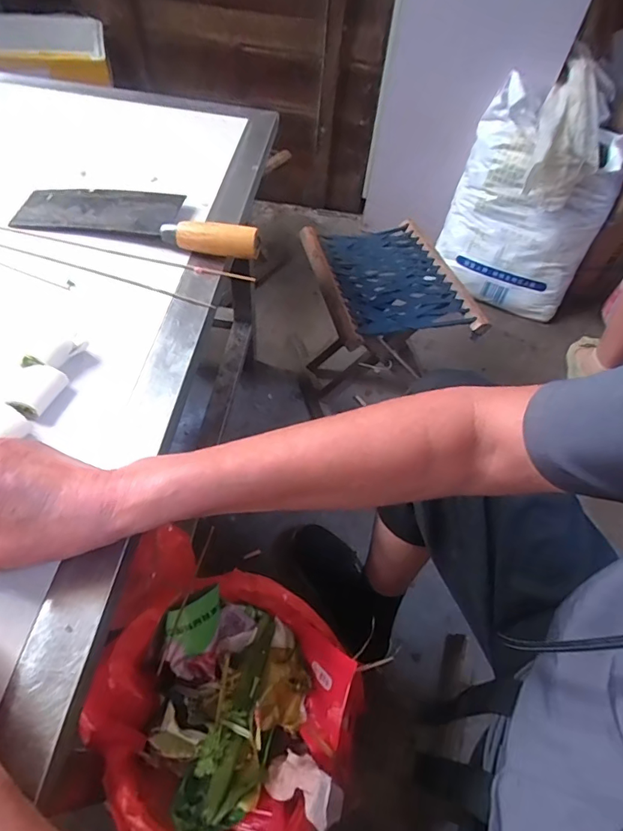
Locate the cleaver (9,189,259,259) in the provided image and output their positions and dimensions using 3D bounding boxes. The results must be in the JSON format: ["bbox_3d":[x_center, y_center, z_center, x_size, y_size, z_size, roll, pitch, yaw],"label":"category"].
[{"bbox_3d":[-0.180,-0.219,0.510,0.260,0.028,0.086,10,54,1],"label":"cleaver"}]

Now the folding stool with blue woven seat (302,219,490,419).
[{"bbox_3d":[0.125,-0.169,0.975,0.250,0.293,0.286,-11,56,-13],"label":"folding stool with blue woven seat"}]

